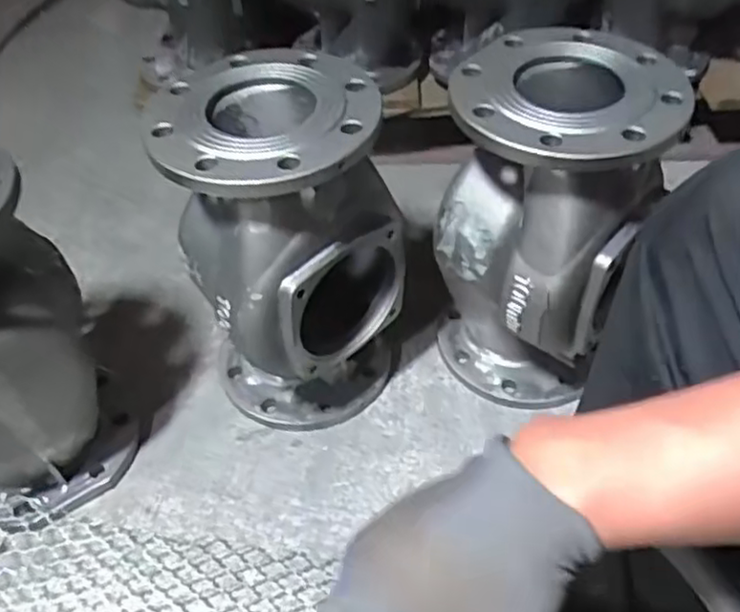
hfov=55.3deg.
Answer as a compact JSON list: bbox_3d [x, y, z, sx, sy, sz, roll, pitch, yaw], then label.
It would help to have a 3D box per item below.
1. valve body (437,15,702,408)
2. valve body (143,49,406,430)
[{"bbox_3d":[0.184,-0.073,0.767,0.196,0.377,0.191,28,54,24],"label":"valve body"},{"bbox_3d":[-0.085,-0.047,0.756,0.202,0.376,0.186,-29,53,-23],"label":"valve body"}]

